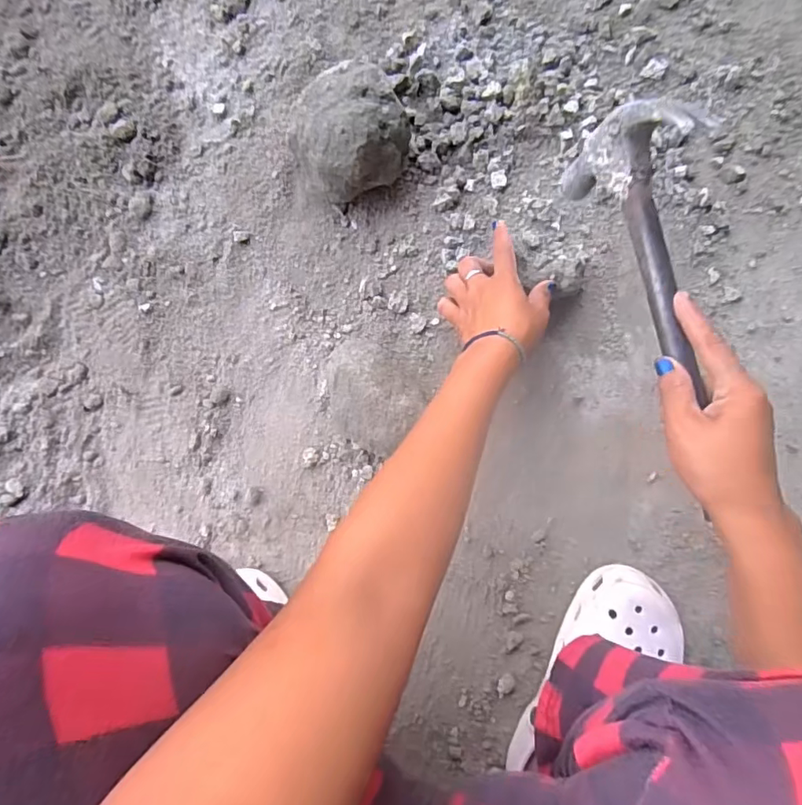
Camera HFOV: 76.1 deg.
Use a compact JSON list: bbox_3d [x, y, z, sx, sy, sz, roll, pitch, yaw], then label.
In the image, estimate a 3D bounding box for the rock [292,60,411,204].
[{"bbox_3d":[-0.048,-0.258,0.505,0.105,0.086,0.092,-36,84,3],"label":"rock"}]

